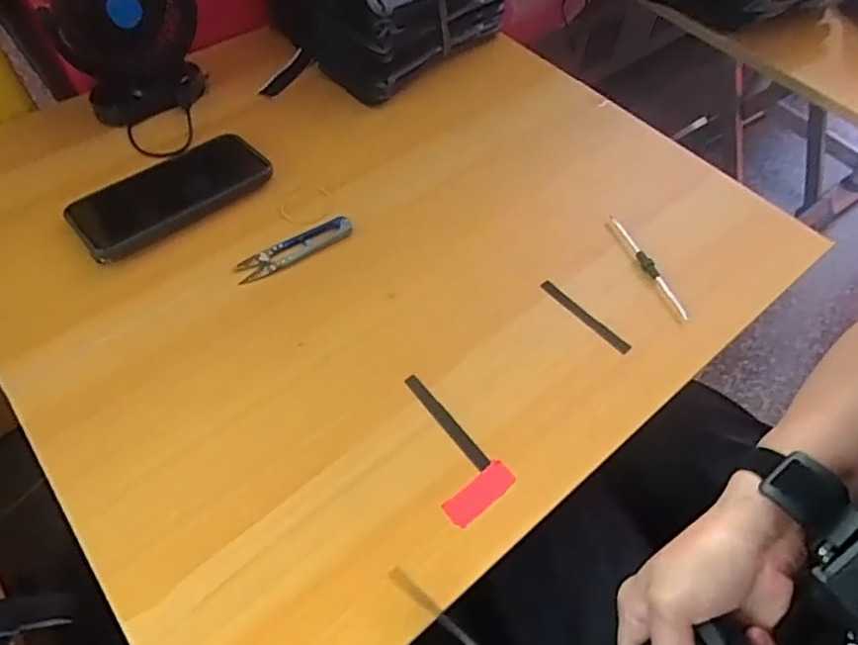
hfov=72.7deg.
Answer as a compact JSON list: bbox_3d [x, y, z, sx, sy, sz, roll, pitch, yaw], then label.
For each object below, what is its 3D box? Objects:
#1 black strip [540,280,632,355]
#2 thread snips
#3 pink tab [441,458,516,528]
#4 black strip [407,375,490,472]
[{"bbox_3d":[0.121,-0.006,0.454,0.011,0.004,0.084,-36,65,-23],"label":"black strip"},{"bbox_3d":[-0.108,-0.061,0.478,0.099,0.011,0.024,-25,61,-18],"label":"thread snips"},{"bbox_3d":[0.033,0.110,0.376,0.050,0.004,0.020,-35,64,-22],"label":"pink tab"},{"bbox_3d":[0.012,0.068,0.402,0.011,0.004,0.083,-37,66,-16],"label":"black strip"}]

